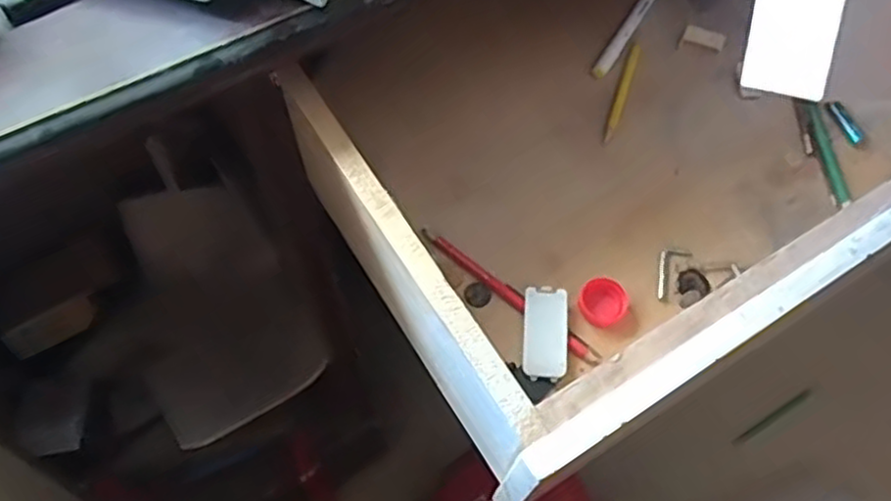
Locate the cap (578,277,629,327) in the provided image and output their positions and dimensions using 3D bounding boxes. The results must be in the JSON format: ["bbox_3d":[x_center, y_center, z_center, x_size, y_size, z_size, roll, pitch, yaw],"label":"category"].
[{"bbox_3d":[0.107,0.034,0.481,0.035,0.014,0.029,-37,59,-22],"label":"cap"}]

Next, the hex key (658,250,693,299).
[{"bbox_3d":[0.155,0.013,0.500,0.017,0.007,0.044,31,61,24],"label":"hex key"}]

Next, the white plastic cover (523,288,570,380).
[{"bbox_3d":[0.066,0.054,0.469,0.029,0.004,0.059,2,66,6],"label":"white plastic cover"}]

